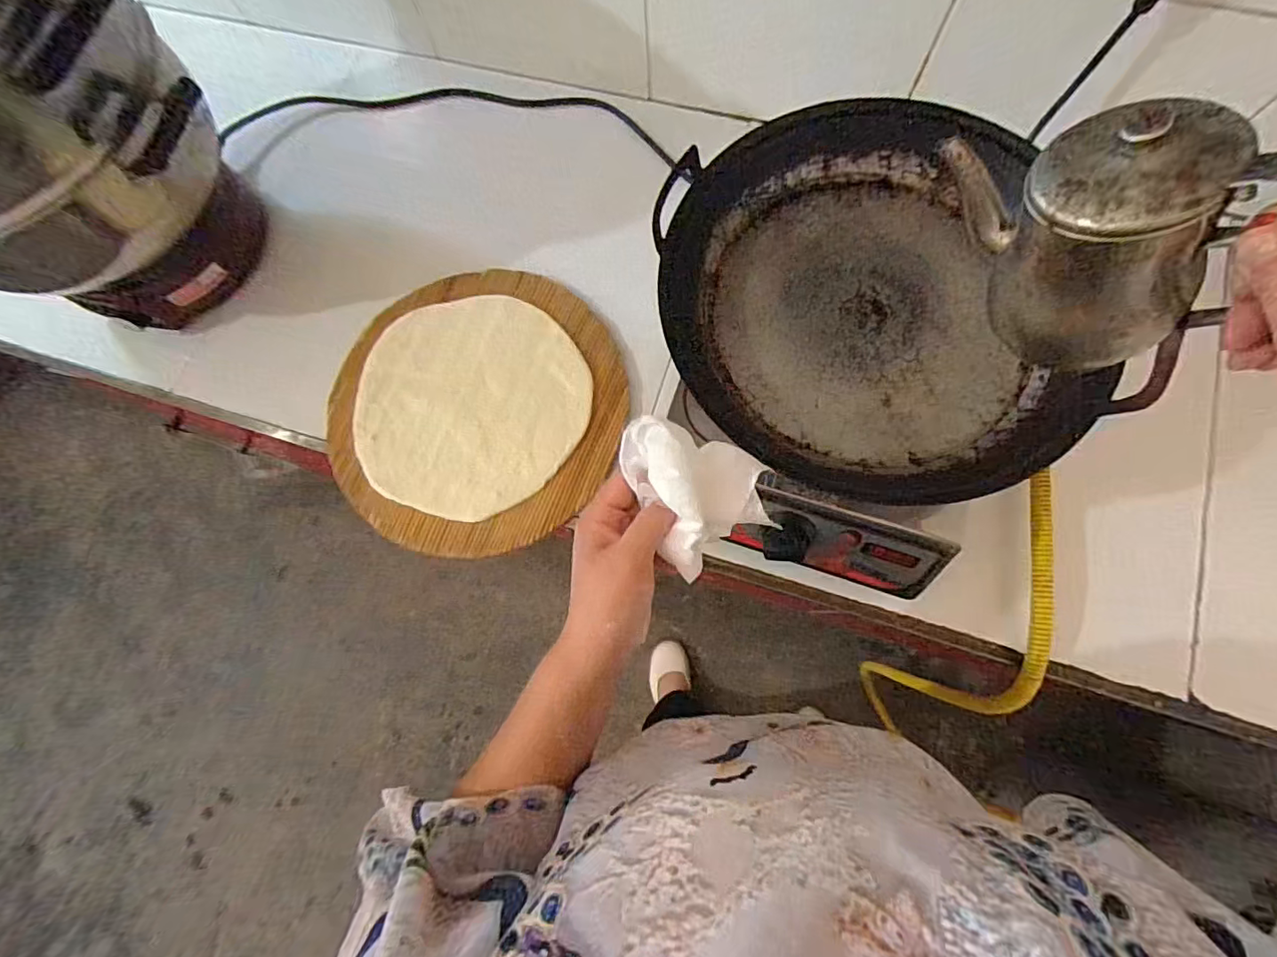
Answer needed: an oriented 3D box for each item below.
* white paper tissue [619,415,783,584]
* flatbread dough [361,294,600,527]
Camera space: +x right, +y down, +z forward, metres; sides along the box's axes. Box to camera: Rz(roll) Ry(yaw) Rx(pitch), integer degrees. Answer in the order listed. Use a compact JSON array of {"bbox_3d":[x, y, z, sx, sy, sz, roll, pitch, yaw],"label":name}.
[{"bbox_3d":[0.040,0.003,0.336,0.079,0.051,0.096,-23,81,1],"label":"white paper tissue"},{"bbox_3d":[-0.203,-0.091,0.655,0.279,0.012,0.273,-1,76,5],"label":"flatbread dough"}]

